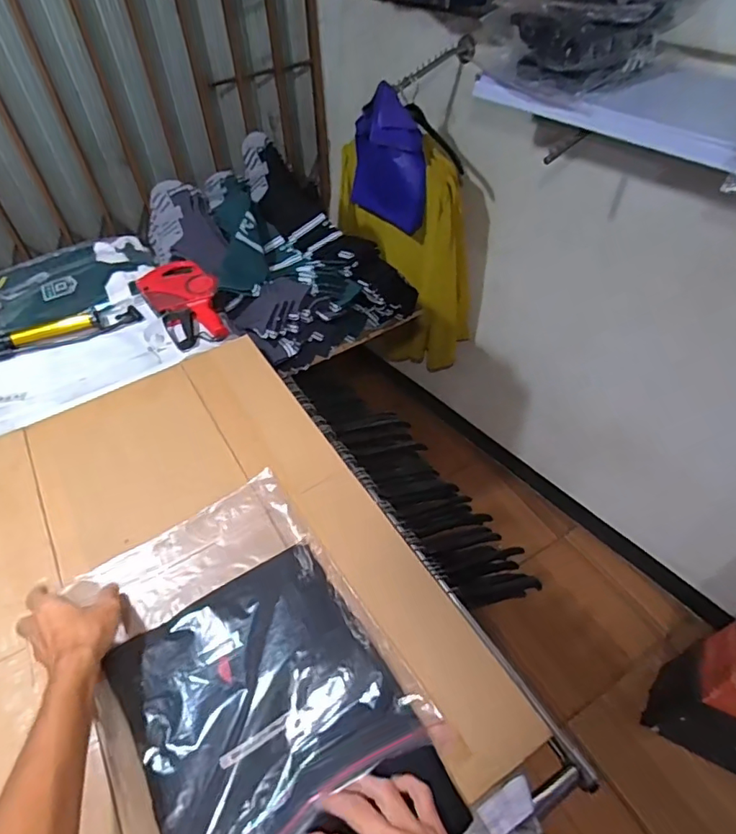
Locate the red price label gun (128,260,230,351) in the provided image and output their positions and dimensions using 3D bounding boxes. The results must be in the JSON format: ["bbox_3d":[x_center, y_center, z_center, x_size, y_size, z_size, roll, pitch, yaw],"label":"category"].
[{"bbox_3d":[-0.339,-0.220,0.981,0.122,0.045,0.229,-31,54,-23],"label":"red price label gun"}]

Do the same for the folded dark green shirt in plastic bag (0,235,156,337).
[{"bbox_3d":[-0.624,-0.252,1.065,0.393,0.037,0.301,-26,52,-19],"label":"folded dark green shirt in plastic bag"}]

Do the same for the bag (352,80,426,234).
[{"bbox_3d":[0.059,-0.686,1.435,0.263,0.348,0.078,36,61,18],"label":"bag"}]

